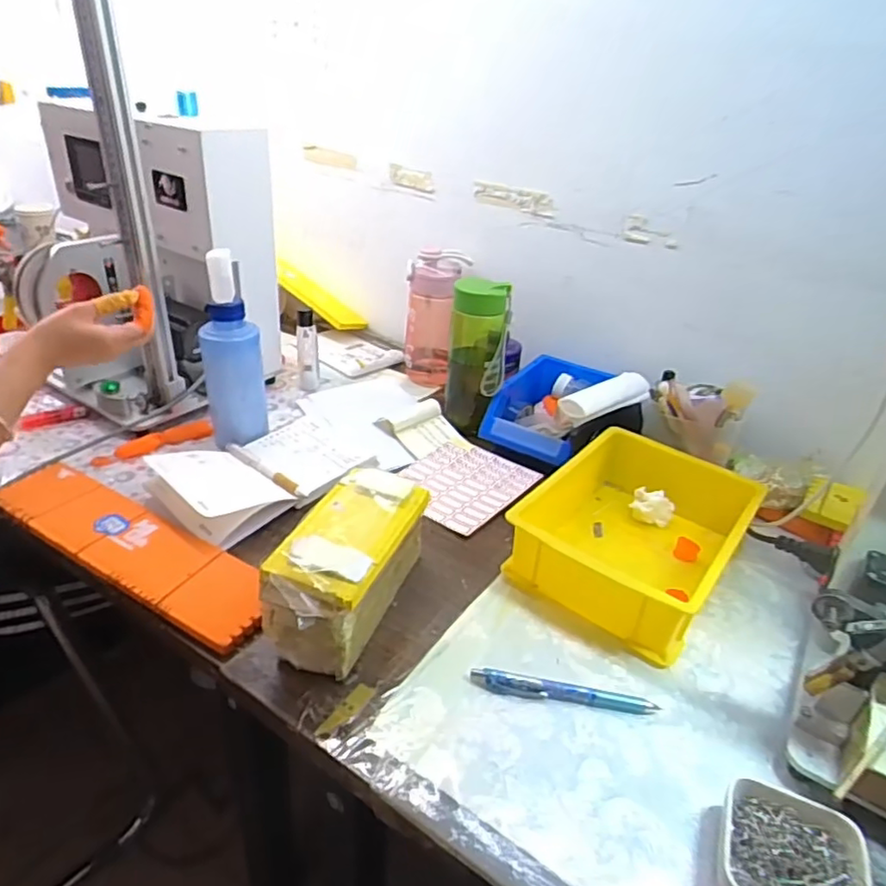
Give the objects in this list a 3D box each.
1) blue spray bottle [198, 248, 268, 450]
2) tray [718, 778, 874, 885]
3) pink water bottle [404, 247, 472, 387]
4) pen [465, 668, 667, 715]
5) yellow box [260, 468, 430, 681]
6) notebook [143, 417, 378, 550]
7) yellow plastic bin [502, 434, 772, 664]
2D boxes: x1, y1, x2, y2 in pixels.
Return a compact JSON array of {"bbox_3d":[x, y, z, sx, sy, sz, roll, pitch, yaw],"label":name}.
[{"bbox_3d":[-0.241,-0.104,0.723,0.064,0.209,0.056,-4,32,-15],"label":"blue spray bottle"},{"bbox_3d":[0.212,0.258,0.385,0.079,0.032,0.081,15,33,16],"label":"tray"},{"bbox_3d":[-0.012,-0.184,0.938,0.069,0.189,0.070,20,34,23],"label":"pink water bottle"},{"bbox_3d":[0.094,0.194,0.493,0.142,0.011,0.017,8,31,4],"label":"pen"},{"bbox_3d":[-0.079,0.104,0.537,0.082,0.090,0.169,15,33,16],"label":"yellow box"},{"bbox_3d":[-0.192,0.019,0.710,0.135,0.045,0.237,25,37,30],"label":"notebook"},{"bbox_3d":[0.186,0.085,0.618,0.176,0.082,0.217,25,36,29],"label":"yellow plastic bin"}]

